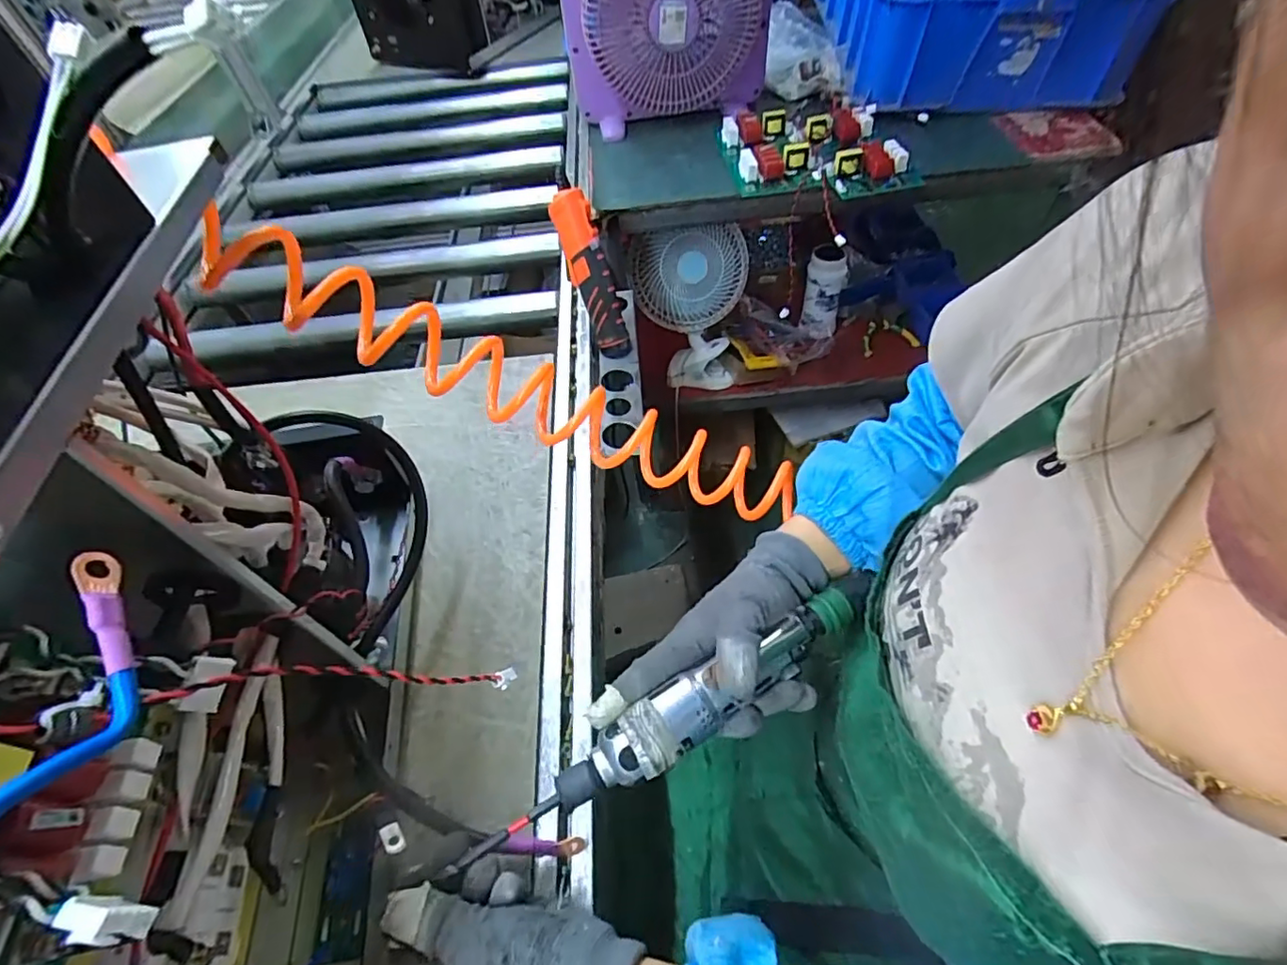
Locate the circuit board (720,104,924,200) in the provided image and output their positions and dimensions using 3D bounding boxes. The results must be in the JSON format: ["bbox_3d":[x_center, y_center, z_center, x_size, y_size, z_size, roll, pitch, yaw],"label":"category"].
[{"bbox_3d":[0.259,-0.497,0.864,0.266,0.042,0.193,-4,53,3],"label":"circuit board"}]

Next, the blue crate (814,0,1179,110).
[{"bbox_3d":[0.544,-0.879,0.999,0.402,0.193,0.588,-2,53,4],"label":"blue crate"}]

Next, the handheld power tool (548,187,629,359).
[{"bbox_3d":[-0.062,-0.247,0.693,0.043,0.191,0.033,-30,31,-18],"label":"handheld power tool"}]

